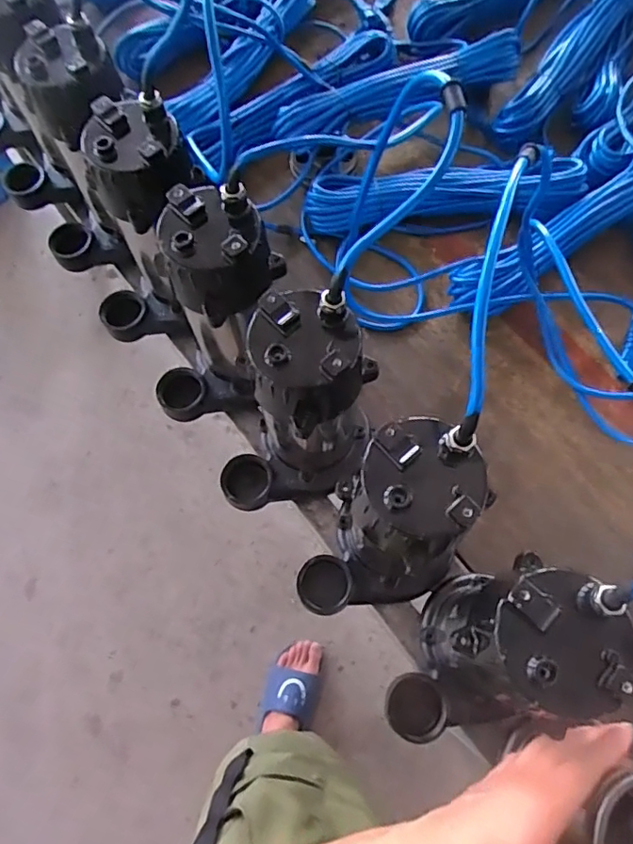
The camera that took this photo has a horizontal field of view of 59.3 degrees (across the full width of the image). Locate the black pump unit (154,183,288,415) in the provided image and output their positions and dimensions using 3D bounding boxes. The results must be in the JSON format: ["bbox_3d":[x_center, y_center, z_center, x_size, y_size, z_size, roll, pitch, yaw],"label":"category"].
[{"bbox_3d":[-0.095,-0.089,0.537,0.112,0.228,0.157,37,75,14],"label":"black pump unit"}]

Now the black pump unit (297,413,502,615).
[{"bbox_3d":[0.058,0.103,0.465,0.098,0.248,0.153,42,76,15],"label":"black pump unit"}]

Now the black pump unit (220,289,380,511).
[{"bbox_3d":[-0.026,-0.001,0.493,0.096,0.225,0.152,37,75,14],"label":"black pump unit"}]

